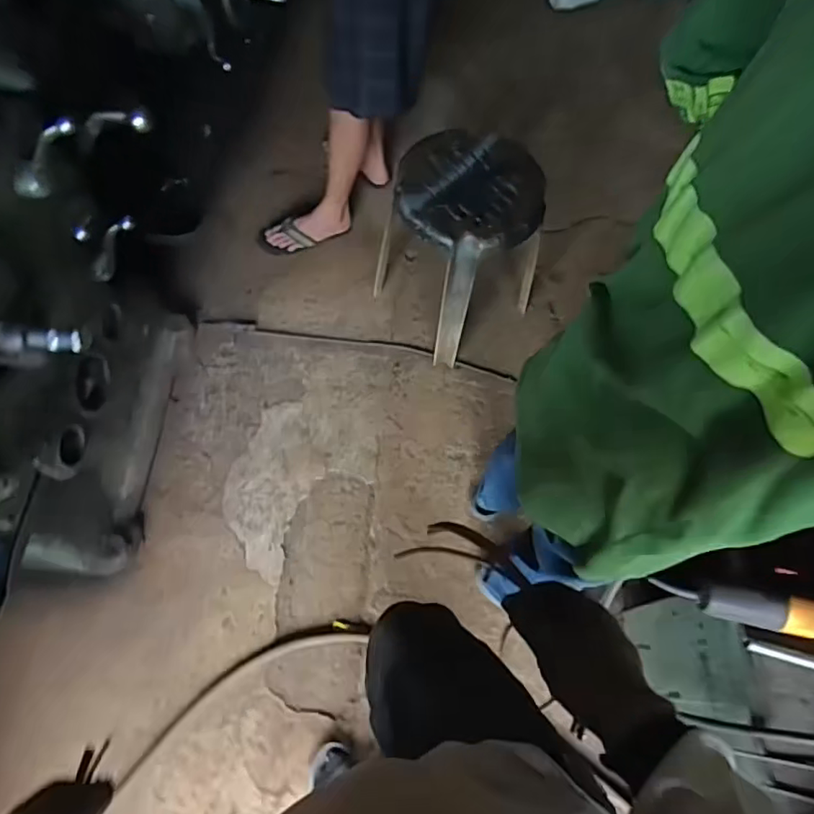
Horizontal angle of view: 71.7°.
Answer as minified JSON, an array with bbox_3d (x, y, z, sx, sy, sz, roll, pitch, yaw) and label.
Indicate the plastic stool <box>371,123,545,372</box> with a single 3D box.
[{"bbox_3d":[0.133,-0.389,1.380,0.311,0.417,0.304,-37,73,-16],"label":"plastic stool"}]

